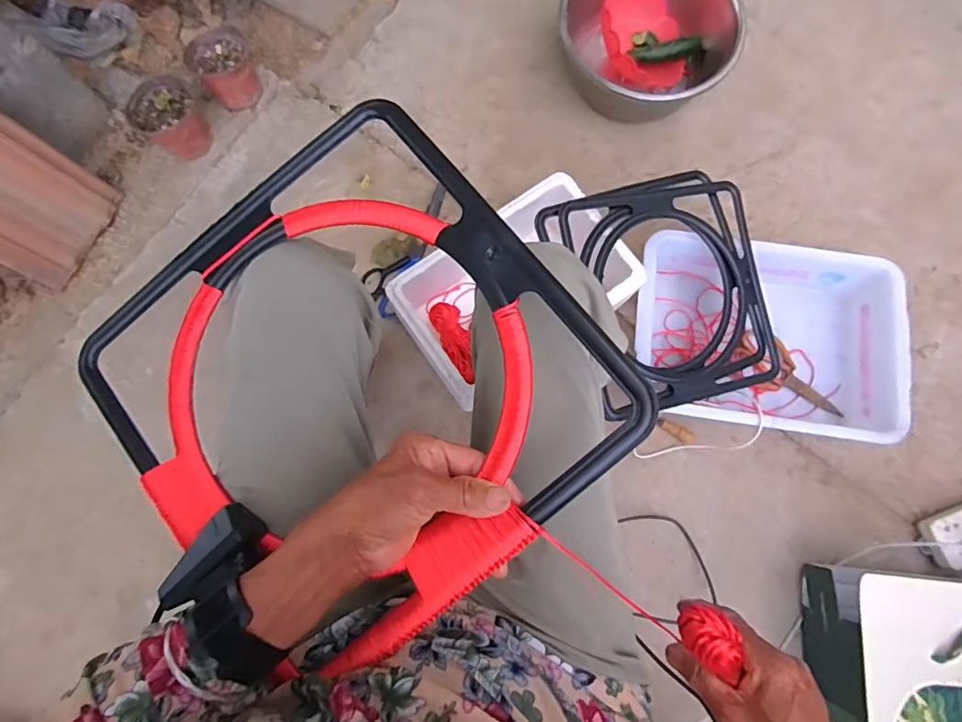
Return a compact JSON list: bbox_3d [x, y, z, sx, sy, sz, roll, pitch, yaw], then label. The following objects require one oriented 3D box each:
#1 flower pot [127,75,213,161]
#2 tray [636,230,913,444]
[{"bbox_3d":[-0.562,-0.445,0.945,0.107,0.103,0.110,0,80,-1],"label":"flower pot"},{"bbox_3d":[0.462,-0.047,0.844,0.424,0.114,0.318,11,80,1],"label":"tray"}]

